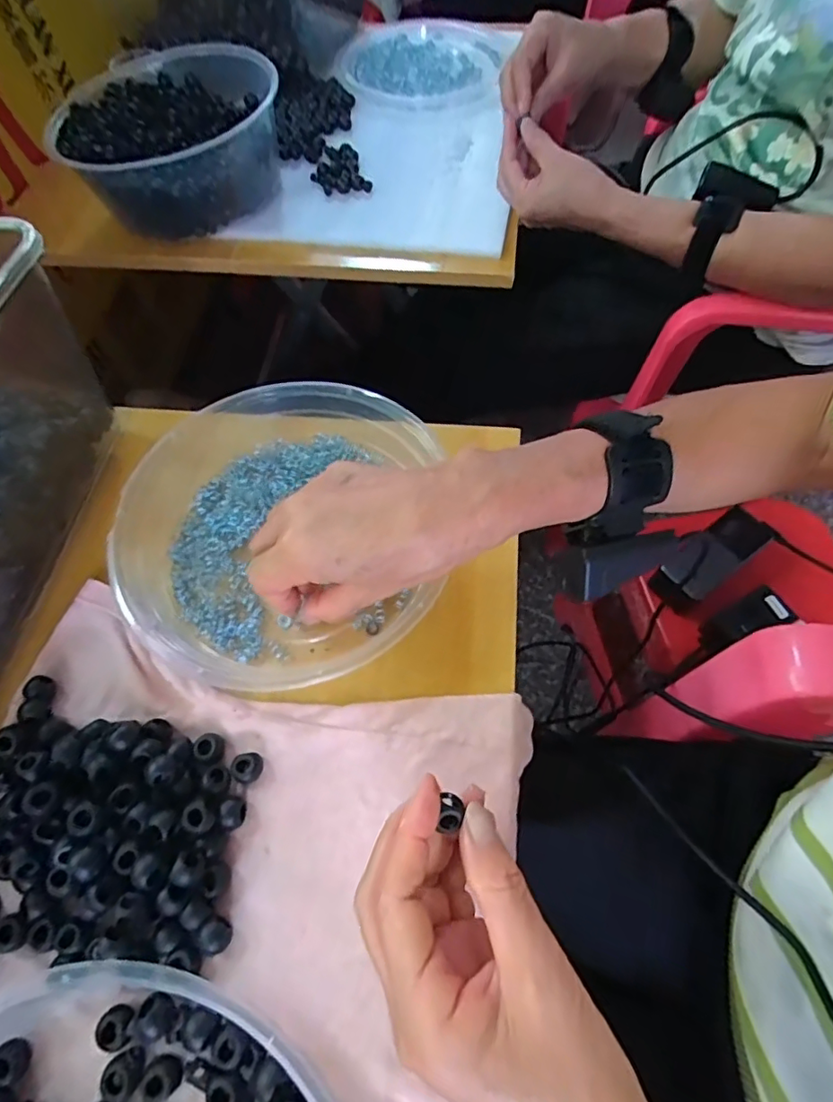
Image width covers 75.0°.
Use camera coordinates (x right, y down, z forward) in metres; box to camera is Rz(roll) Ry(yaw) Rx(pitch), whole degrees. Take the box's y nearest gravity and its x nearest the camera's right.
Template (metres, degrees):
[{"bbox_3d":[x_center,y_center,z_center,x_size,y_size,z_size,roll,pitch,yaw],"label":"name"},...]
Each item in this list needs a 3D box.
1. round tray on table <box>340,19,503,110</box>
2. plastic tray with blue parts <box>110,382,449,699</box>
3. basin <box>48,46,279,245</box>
[{"bbox_3d":[0.005,-0.673,0.745,0.214,0.026,0.247,5,62,6],"label":"round tray on table"},{"bbox_3d":[-0.081,-0.017,0.340,0.198,0.039,0.196,-5,62,0],"label":"plastic tray with blue parts"},{"bbox_3d":[-0.256,-0.439,0.585,0.212,0.093,0.233,-1,62,2],"label":"basin"}]

